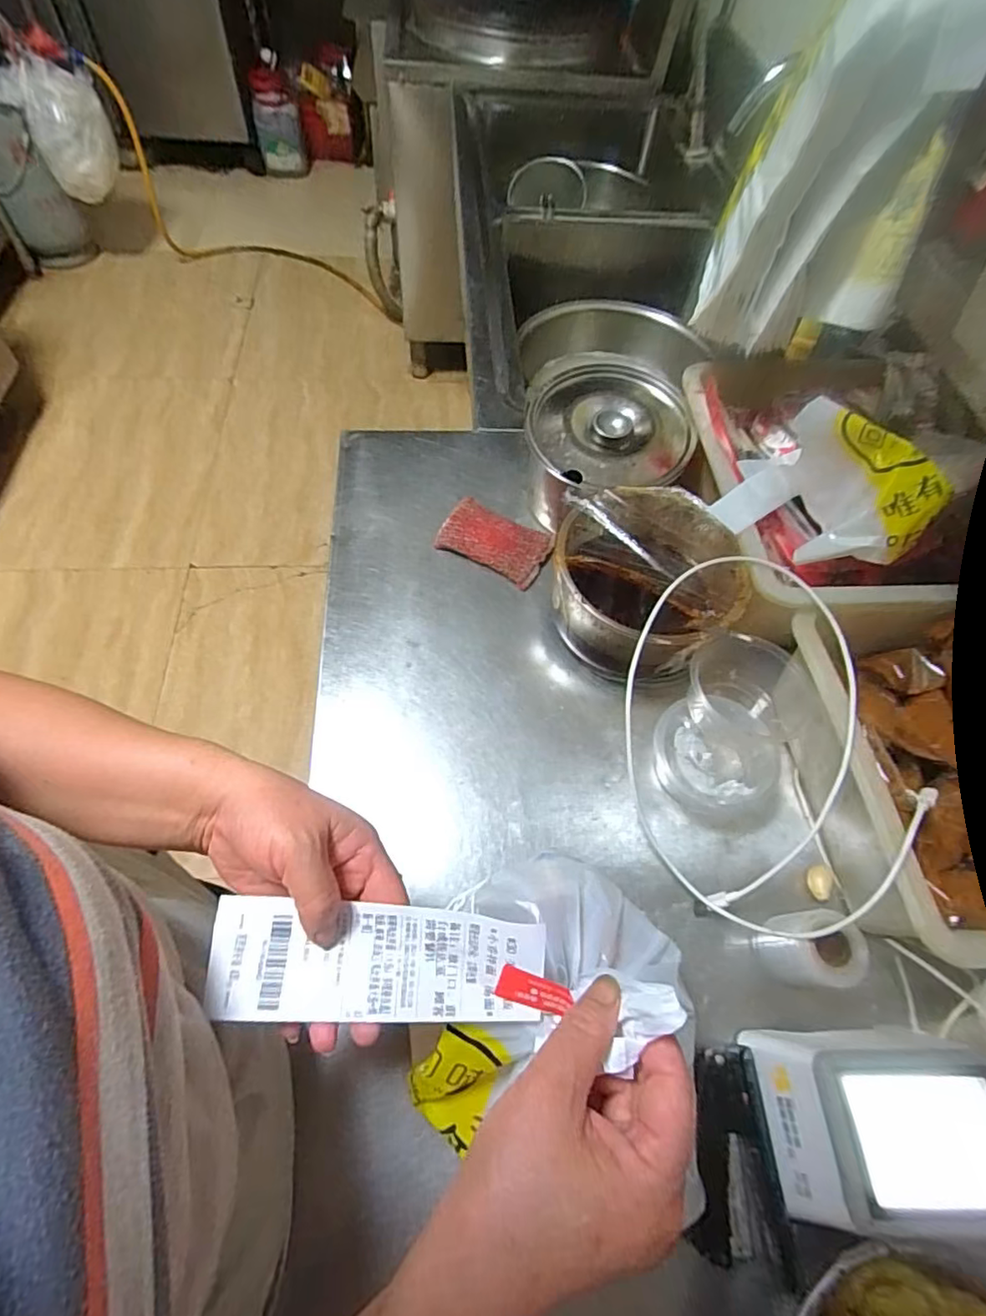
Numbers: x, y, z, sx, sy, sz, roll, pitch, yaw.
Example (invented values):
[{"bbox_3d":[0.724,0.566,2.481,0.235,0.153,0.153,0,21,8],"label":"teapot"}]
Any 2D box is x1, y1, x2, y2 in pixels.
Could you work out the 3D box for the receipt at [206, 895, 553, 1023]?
[{"bbox_3d":[-0.058,0.154,0.298,0.163,0.028,0.051,3,60,-5],"label":"receipt"}]

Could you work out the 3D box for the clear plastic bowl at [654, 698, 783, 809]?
[{"bbox_3d":[0.197,0.085,0.523,0.097,0.053,0.090,2,60,-3],"label":"clear plastic bowl"}]

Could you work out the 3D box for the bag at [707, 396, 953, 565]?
[{"bbox_3d":[0.284,-0.139,0.510,0.081,0.114,0.155,-27,66,-18],"label":"bag"}]

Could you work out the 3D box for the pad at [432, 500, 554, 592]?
[{"bbox_3d":[0.001,-0.130,0.652,0.118,0.009,0.077,26,62,10],"label":"pad"}]

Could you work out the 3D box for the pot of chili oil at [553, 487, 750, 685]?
[{"bbox_3d":[0.141,-0.071,0.566,0.165,0.113,0.175,2,60,-3],"label":"pot of chili oil"}]

